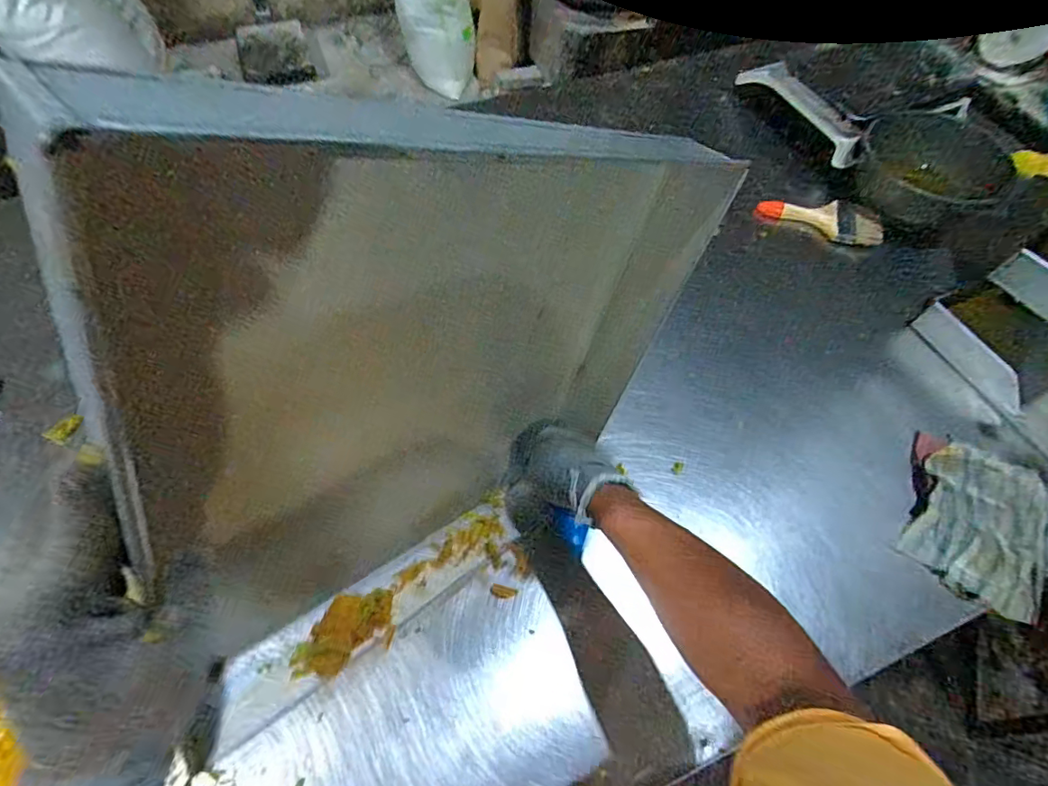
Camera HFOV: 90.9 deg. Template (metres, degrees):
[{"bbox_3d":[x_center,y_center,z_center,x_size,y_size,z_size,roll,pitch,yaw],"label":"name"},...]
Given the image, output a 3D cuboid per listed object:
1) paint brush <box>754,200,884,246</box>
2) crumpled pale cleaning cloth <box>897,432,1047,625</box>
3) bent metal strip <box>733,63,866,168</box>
[{"bbox_3d":[0.555,-0.338,0.971,0.217,0.027,0.098,19,61,9],"label":"paint brush"},{"bbox_3d":[0.616,0.169,0.705,0.179,0.034,0.231,30,63,14],"label":"crumpled pale cleaning cloth"},{"bbox_3d":[0.563,-0.581,1.064,0.032,0.080,0.328,-22,63,-14],"label":"bent metal strip"}]

